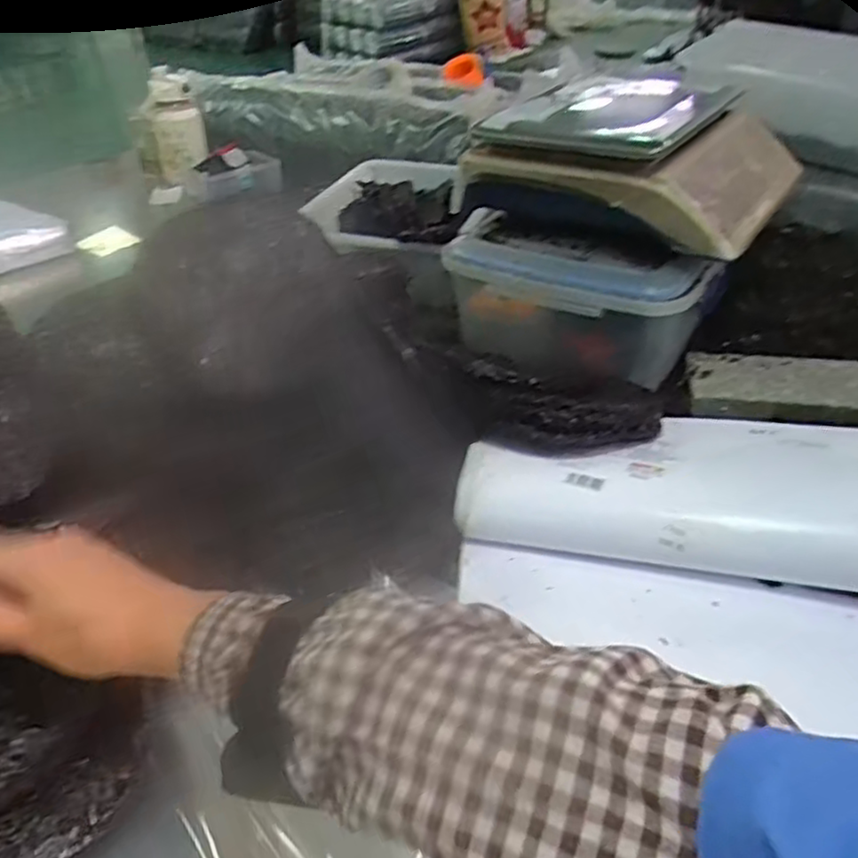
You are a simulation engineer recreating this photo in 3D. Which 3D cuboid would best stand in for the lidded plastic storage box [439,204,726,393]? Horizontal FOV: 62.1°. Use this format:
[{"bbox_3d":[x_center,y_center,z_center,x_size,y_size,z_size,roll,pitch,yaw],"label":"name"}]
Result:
[{"bbox_3d":[0.169,-0.164,0.859,0.307,0.152,0.132,15,40,22],"label":"lidded plastic storage box"}]

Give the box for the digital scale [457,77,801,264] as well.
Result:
[{"bbox_3d":[0.256,-0.345,0.886,0.346,0.142,0.312,17,41,24],"label":"digital scale"}]

